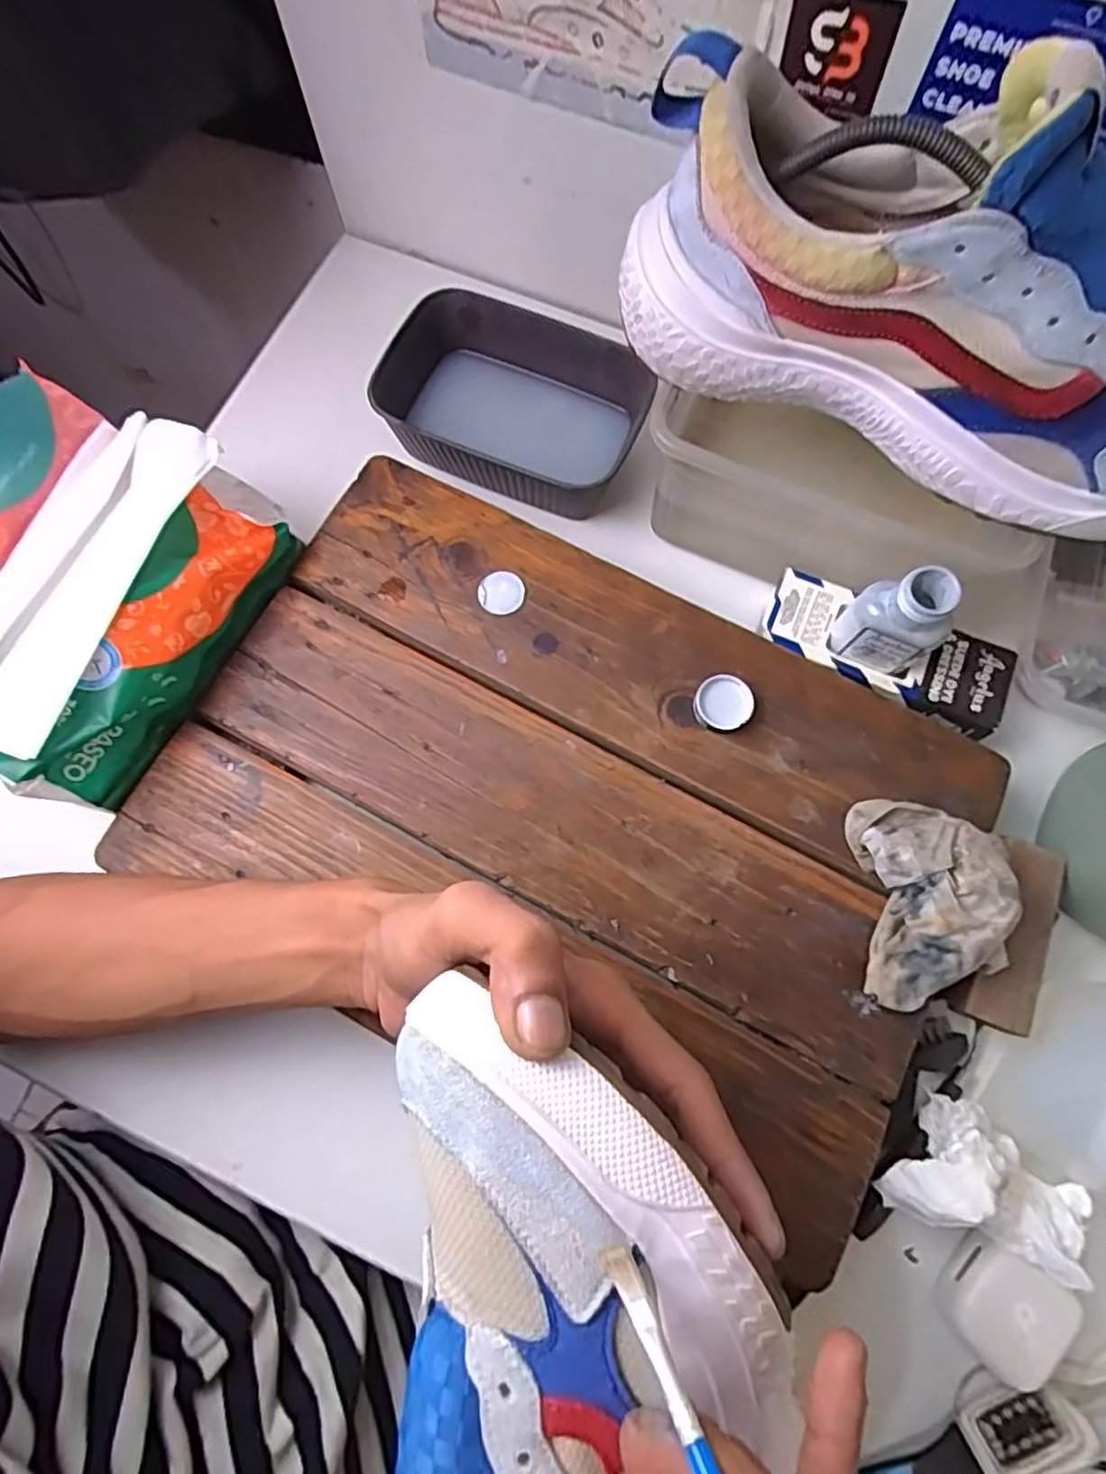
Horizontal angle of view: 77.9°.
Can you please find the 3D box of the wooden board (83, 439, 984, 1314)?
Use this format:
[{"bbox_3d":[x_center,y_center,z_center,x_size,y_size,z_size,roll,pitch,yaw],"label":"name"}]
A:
[{"bbox_3d":[0.011,0.027,0.366,0.405,0.018,0.267,26,75,6],"label":"wooden board"}]

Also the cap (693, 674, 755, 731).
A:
[{"bbox_3d":[0.093,-0.018,0.373,0.030,0.012,0.030,0,75,0],"label":"cap"}]

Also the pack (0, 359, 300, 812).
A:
[{"bbox_3d":[-0.241,-0.076,0.351,0.128,0.081,0.189,25,76,7],"label":"pack"}]

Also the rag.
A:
[{"bbox_3d":[0.184,0.079,0.333,0.061,0.042,0.097,0,75,0],"label":"rag"}]

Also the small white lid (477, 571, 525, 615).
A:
[{"bbox_3d":[-0.030,-0.084,0.395,0.026,0.006,0.024,0,75,0],"label":"small white lid"}]

